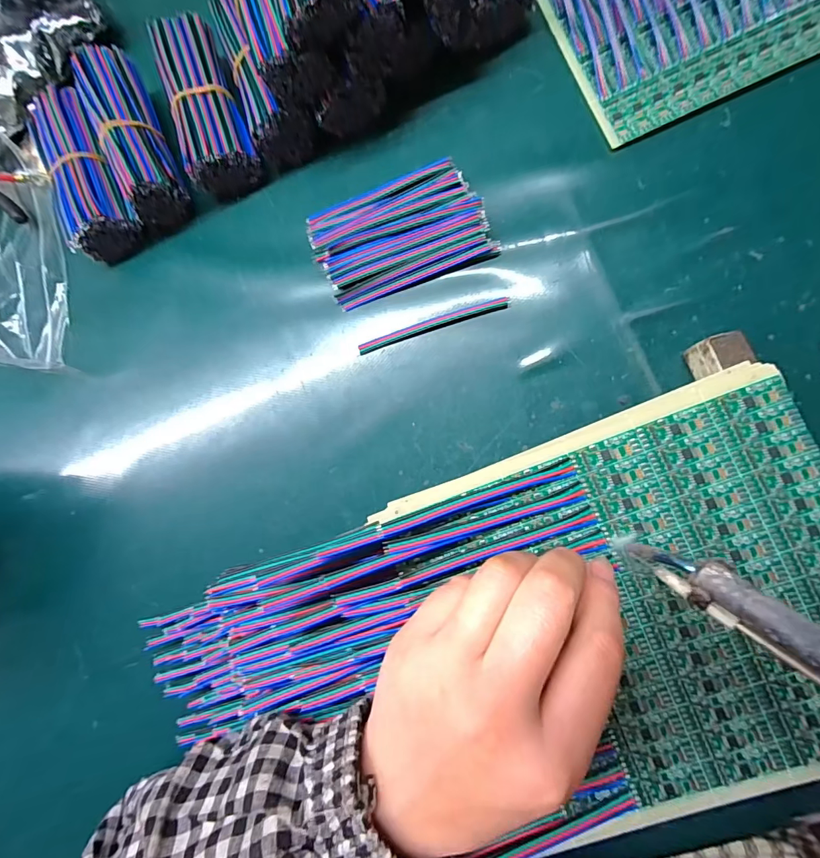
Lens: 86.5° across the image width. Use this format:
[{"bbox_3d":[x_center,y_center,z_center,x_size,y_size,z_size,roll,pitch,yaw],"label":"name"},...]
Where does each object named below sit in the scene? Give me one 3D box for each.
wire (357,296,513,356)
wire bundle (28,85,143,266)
[{"bbox_3d":[0.014,-0.064,0.268,0.093,0.005,0.010,-17,85,7],"label":"wire"},{"bbox_3d":[-0.215,-0.168,0.290,0.044,0.034,0.098,-25,84,6],"label":"wire bundle"}]

